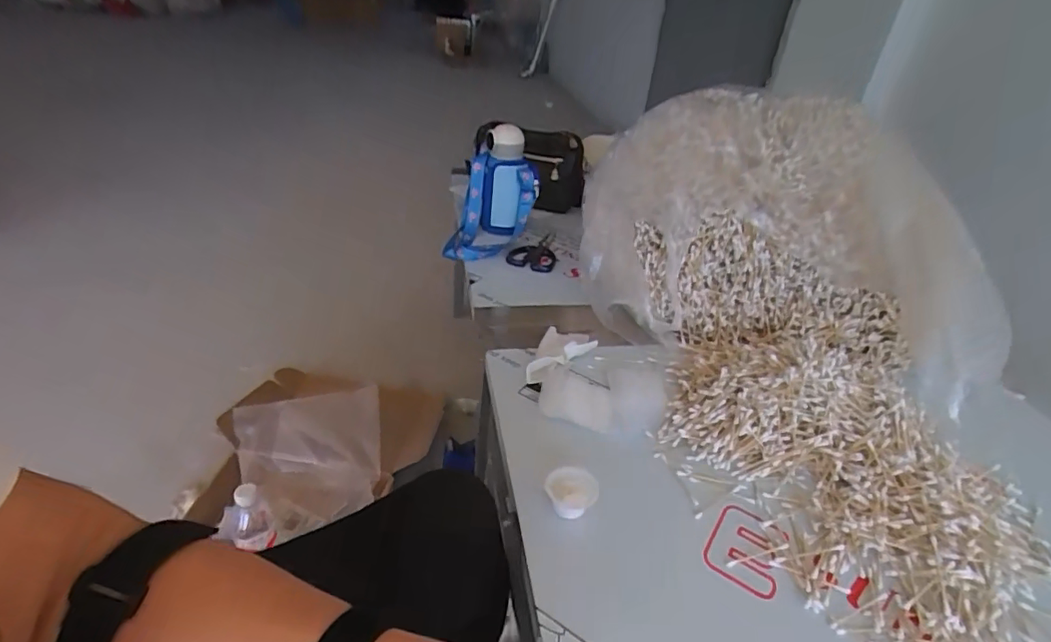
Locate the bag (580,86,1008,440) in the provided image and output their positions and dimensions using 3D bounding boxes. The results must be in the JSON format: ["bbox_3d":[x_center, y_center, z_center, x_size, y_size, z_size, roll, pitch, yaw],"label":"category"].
[{"bbox_3d":[0.352,-0.133,0.821,0.494,0.328,0.282,8,34,3],"label":"bag"}]

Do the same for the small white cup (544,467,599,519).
[{"bbox_3d":[0.050,0.180,0.571,0.051,0.030,0.051,4,34,-3],"label":"small white cup"}]

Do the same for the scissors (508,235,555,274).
[{"bbox_3d":[0.016,-0.136,1.067,0.090,0.012,0.144,10,34,5],"label":"scissors"}]

